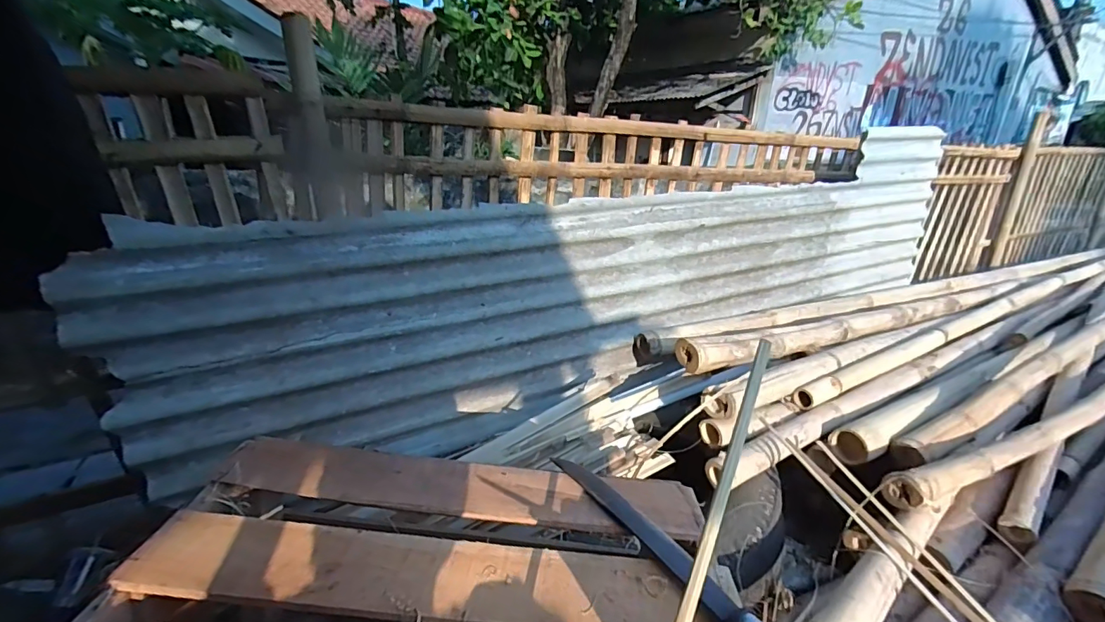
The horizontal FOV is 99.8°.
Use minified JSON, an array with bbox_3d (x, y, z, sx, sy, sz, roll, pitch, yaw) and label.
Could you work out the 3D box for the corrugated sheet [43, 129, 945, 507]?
[{"bbox_3d":[0.301,-0.043,1.273,2.328,0.509,0.120,-8,23,-25],"label":"corrugated sheet"}]

